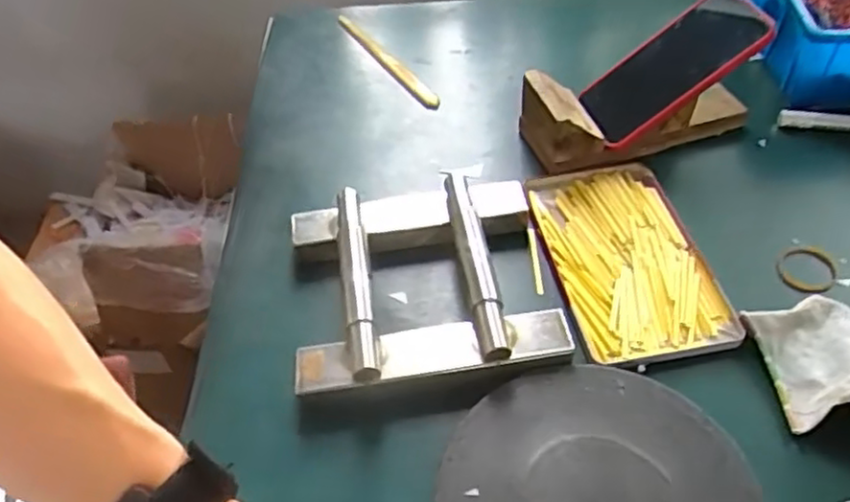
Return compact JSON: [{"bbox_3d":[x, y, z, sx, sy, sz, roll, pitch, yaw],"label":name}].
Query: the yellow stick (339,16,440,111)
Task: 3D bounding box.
[{"bbox_3d":[-0.046,-0.215,0.777,0.017,0.014,0.213,-25,50,-18],"label":"yellow stick"}]

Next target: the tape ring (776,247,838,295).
[{"bbox_3d":[0.301,0.015,0.551,0.043,0.013,0.042,-2,47,2],"label":"tape ring"}]

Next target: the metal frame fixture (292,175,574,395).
[{"bbox_3d":[-0.003,0.016,0.542,0.196,0.040,0.182,-8,47,-3],"label":"metal frame fixture"}]

